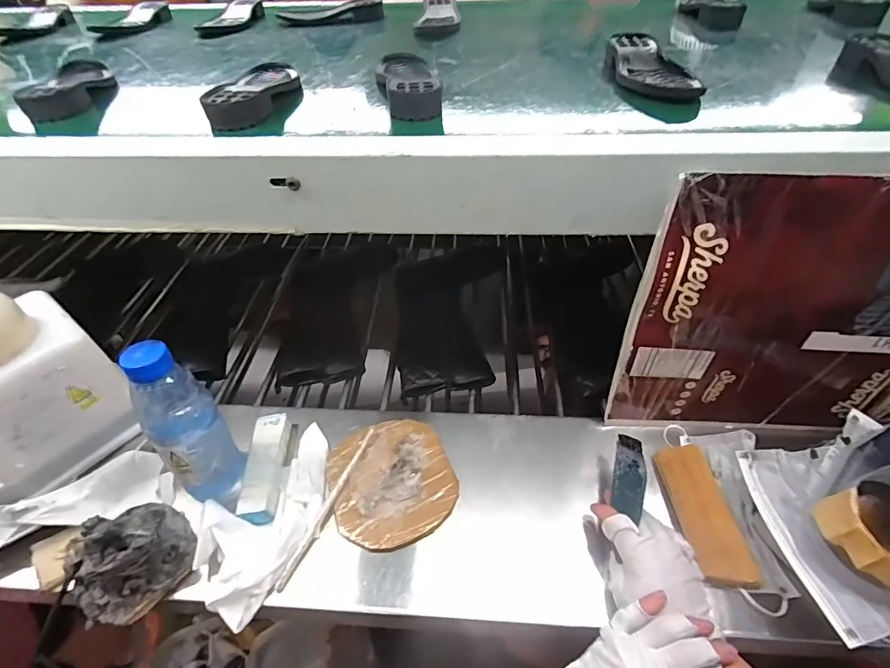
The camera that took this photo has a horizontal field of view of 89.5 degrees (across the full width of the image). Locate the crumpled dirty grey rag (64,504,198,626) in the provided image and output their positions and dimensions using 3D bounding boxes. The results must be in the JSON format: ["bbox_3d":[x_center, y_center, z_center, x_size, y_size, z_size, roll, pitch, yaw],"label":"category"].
[{"bbox_3d":[-0.315,0.213,0.441,0.094,0.056,0.110,18,48,20],"label":"crumpled dirty grey rag"}]

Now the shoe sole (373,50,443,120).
[{"bbox_3d":[-0.044,-0.299,0.530,0.069,0.026,0.205,-8,45,-5],"label":"shoe sole"}]

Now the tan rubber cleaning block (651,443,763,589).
[{"bbox_3d":[0.279,0.193,0.487,0.051,0.034,0.143,-3,45,-1],"label":"tan rubber cleaning block"}]

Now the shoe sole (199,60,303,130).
[{"bbox_3d":[-0.217,-0.291,0.528,0.070,0.028,0.196,-4,45,-1],"label":"shoe sole"}]

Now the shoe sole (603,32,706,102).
[{"bbox_3d":[0.240,-0.328,0.548,0.070,0.030,0.187,-5,45,-3],"label":"shoe sole"}]

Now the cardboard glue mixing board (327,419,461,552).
[{"bbox_3d":[-0.063,0.170,0.532,0.140,0.018,0.150,-18,47,-15],"label":"cardboard glue mixing board"}]

